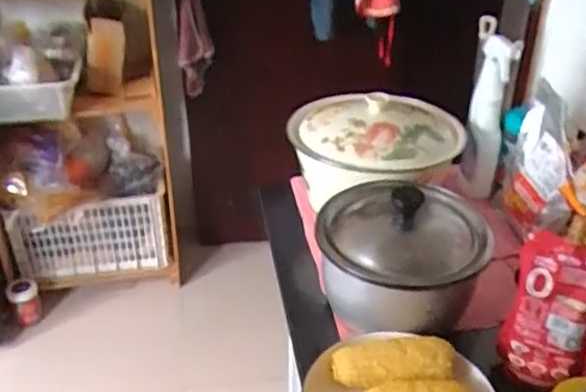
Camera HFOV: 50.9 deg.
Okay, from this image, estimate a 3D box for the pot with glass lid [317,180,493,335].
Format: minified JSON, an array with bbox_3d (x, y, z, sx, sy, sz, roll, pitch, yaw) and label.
[{"bbox_3d":[0.136,0.061,0.766,0.189,0.133,0.205,0,32,0],"label":"pot with glass lid"}]

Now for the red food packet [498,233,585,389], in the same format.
[{"bbox_3d":[0.277,0.128,0.655,0.094,0.164,0.040,17,36,26],"label":"red food packet"}]

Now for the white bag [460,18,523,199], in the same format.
[{"bbox_3d":[0.308,-0.117,0.982,0.057,0.279,0.064,4,32,6],"label":"white bag"}]

